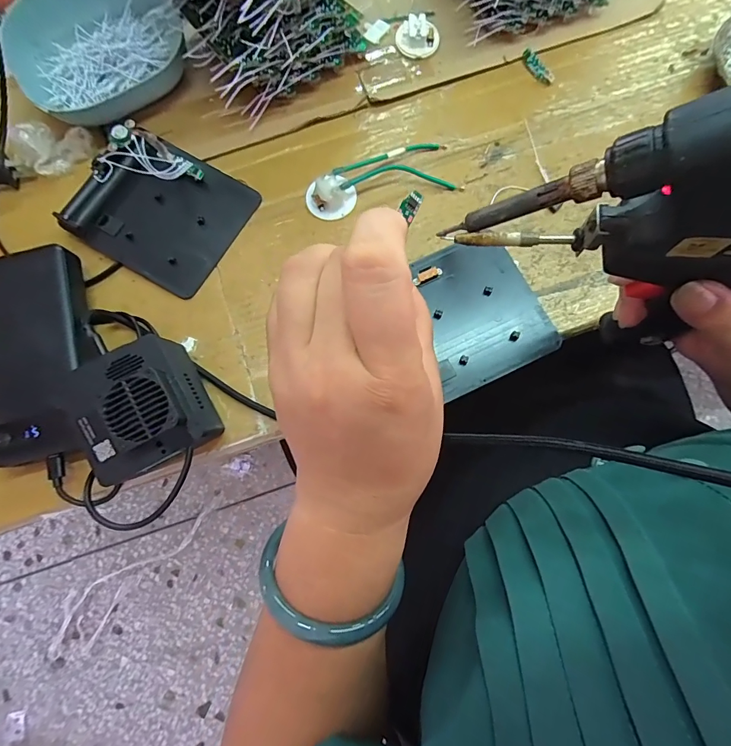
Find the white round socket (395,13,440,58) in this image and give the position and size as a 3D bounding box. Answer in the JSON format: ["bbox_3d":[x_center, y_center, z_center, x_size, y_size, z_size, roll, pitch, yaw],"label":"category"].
[{"bbox_3d":[0.048,-0.307,0.361,0.039,0.016,0.032,5,78,3],"label":"white round socket"}]

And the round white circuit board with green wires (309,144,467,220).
[{"bbox_3d":[0.012,-0.165,0.335,0.128,0.017,0.048,-14,78,-2],"label":"round white circuit board with green wires"}]

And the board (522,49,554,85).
[{"bbox_3d":[0.160,-0.284,0.368,0.013,0.004,0.041,-31,79,-5],"label":"board"}]

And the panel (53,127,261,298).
[{"bbox_3d":[-0.167,-0.136,0.325,0.118,0.026,0.112,29,80,7],"label":"panel"}]

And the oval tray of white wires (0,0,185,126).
[{"bbox_3d":[-0.236,-0.292,0.353,0.145,0.033,0.134,-29,78,-5],"label":"oval tray of white wires"}]

